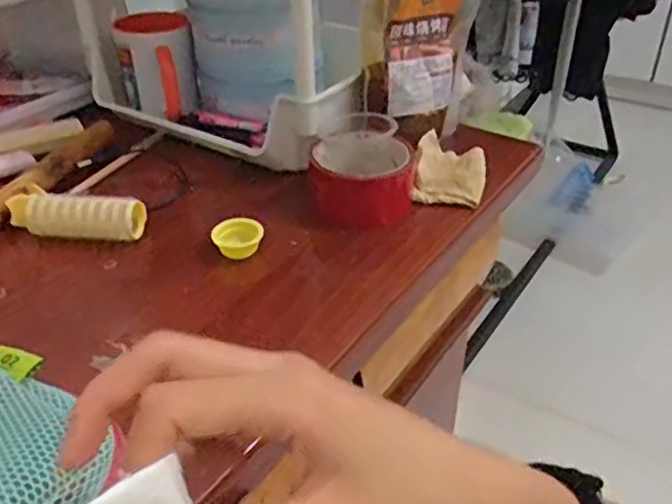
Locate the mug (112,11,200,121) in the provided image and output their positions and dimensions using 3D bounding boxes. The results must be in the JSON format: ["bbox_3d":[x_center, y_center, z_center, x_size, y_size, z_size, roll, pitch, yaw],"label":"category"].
[{"bbox_3d":[-0.181,-0.186,0.664,0.072,0.099,0.096,-10,36,-14],"label":"mug"}]

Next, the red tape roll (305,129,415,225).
[{"bbox_3d":[0.022,-0.066,0.544,0.085,0.043,0.083,2,35,2],"label":"red tape roll"}]

